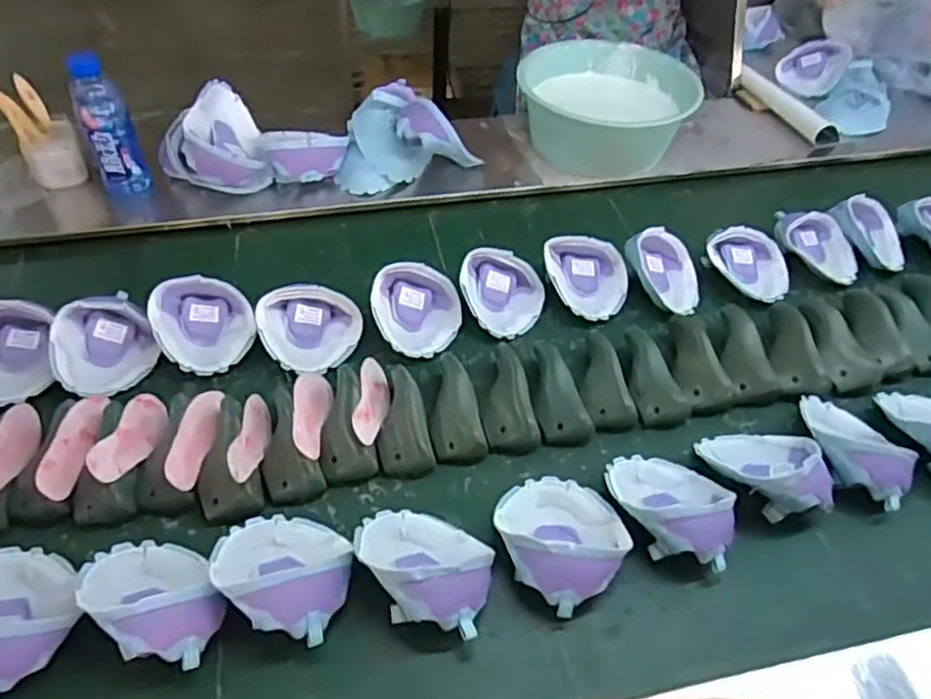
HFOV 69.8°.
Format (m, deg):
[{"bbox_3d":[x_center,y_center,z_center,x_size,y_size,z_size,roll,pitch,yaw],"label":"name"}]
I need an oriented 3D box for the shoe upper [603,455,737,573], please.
[{"bbox_3d":[0.216,0.154,0.697,0.147,0.054,0.119,32,52,23],"label":"shoe upper"}]

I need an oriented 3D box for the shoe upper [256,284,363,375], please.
[{"bbox_3d":[-0.200,-0.028,0.864,0.125,0.059,0.116,-15,50,-19],"label":"shoe upper"}]

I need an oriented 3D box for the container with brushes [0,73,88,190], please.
[{"bbox_3d":[-0.670,-0.338,1.060,0.083,0.140,0.106,-26,54,-27],"label":"container with brushes"}]

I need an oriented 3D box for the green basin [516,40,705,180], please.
[{"bbox_3d":[0.255,-0.436,1.235,0.305,0.141,0.305,3,46,-3],"label":"green basin"}]

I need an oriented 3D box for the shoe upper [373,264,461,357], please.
[{"bbox_3d":[-0.064,-0.045,0.887,0.122,0.076,0.122,1,46,-5],"label":"shoe upper"}]

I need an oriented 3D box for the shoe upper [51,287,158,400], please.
[{"bbox_3d":[-0.448,-0.010,0.826,0.112,0.074,0.117,3,46,-3],"label":"shoe upper"}]

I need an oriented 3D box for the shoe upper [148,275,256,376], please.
[{"bbox_3d":[-0.332,-0.032,0.847,0.113,0.075,0.113,3,46,-3],"label":"shoe upper"}]

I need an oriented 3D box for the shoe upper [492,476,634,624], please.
[{"bbox_3d":[0.092,0.180,0.663,0.116,0.060,0.144,-19,51,-22],"label":"shoe upper"}]

